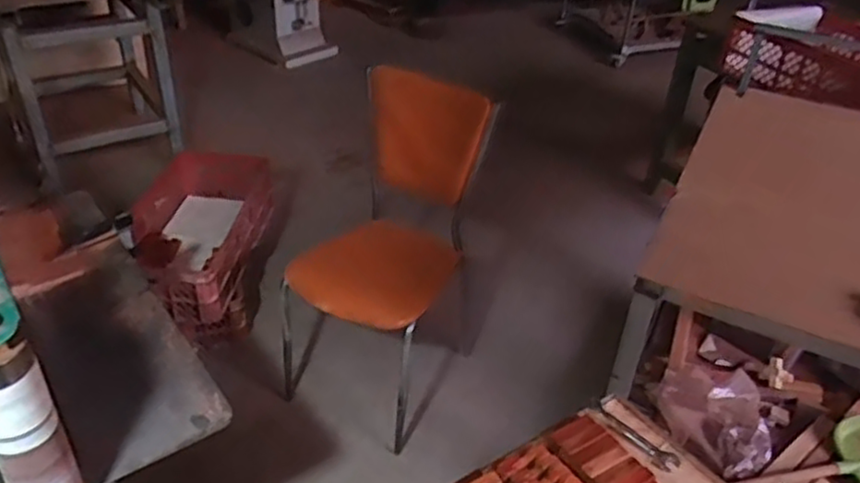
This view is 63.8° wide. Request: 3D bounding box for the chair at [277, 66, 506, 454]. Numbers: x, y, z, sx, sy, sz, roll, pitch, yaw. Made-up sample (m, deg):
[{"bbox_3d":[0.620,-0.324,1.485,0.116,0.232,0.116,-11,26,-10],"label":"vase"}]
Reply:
[{"bbox_3d":[-0.132,0.010,1.805,0.411,0.762,0.477,17,37,18],"label":"chair"}]

